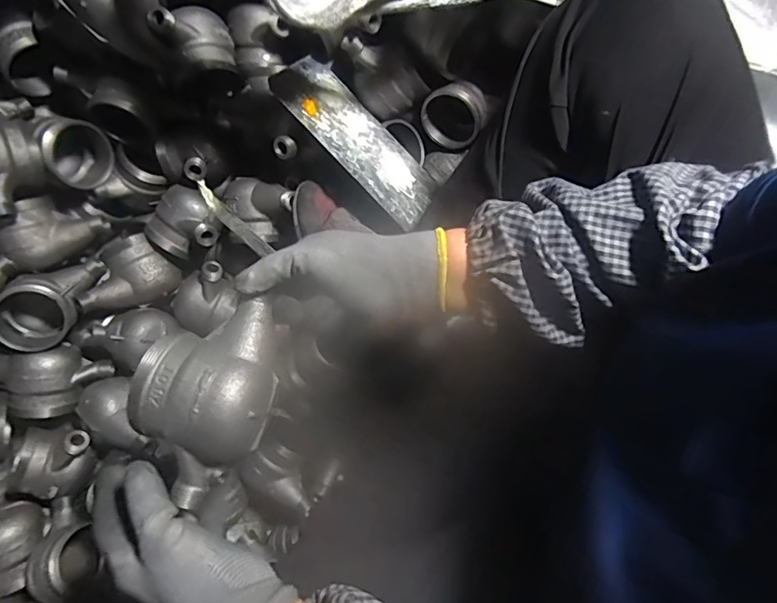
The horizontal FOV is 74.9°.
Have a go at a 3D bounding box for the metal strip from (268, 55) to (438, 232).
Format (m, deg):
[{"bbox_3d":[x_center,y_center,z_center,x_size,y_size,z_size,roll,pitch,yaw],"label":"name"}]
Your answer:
[{"bbox_3d":[-0.033,-0.194,0.605,0.222,0.005,0.115,44,44,-12],"label":"metal strip"}]

